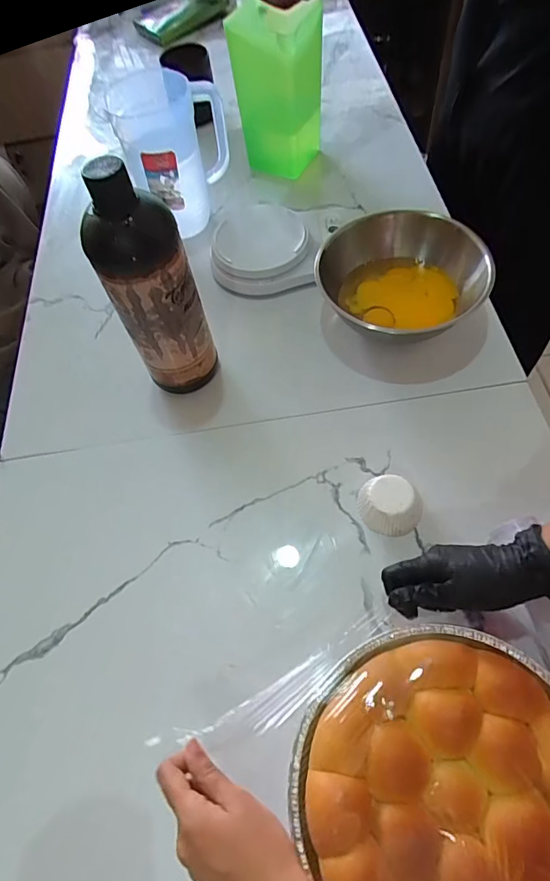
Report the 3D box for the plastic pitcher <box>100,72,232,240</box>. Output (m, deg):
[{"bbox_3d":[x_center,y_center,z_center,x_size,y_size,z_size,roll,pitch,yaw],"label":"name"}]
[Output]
[{"bbox_3d":[-0.135,-0.396,0.652,0.136,0.170,0.124,-17,61,-3],"label":"plastic pitcher"}]

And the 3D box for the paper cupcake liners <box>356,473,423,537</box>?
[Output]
[{"bbox_3d":[0.110,0.063,0.464,0.055,0.027,0.055,-3,61,5],"label":"paper cupcake liners"}]

